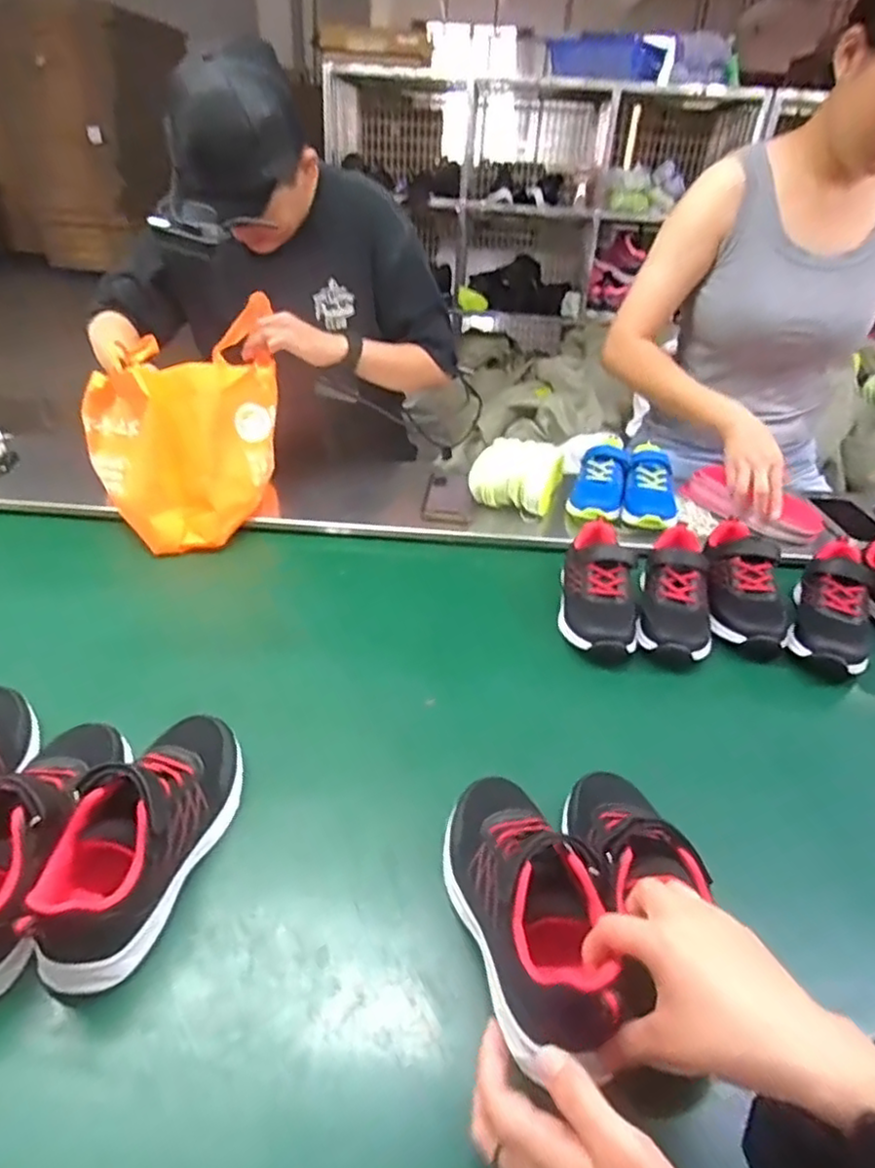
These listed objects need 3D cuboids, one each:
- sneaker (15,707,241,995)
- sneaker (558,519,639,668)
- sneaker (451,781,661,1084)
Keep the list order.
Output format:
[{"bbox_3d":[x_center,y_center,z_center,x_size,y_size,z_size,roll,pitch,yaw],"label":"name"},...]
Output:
[{"bbox_3d":[-0.216,0.177,0.496,0.079,0.078,0.214,14,35,10],"label":"sneaker"},{"bbox_3d":[0.196,-0.003,0.801,0.085,0.077,0.211,7,48,1],"label":"sneaker"},{"bbox_3d":[0.060,0.211,0.457,0.077,0.077,0.211,-3,23,-15],"label":"sneaker"}]

